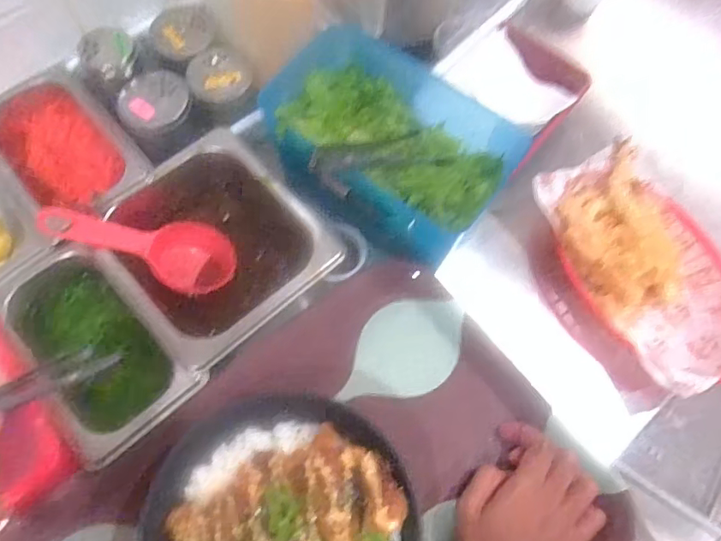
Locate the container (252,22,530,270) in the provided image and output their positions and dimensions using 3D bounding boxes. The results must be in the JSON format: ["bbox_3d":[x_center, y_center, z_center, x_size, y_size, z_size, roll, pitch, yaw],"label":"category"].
[{"bbox_3d":[0.021,-0.109,0.530,0.213,0.086,0.157,36,70,13],"label":"container"}]

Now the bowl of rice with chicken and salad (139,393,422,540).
[{"bbox_3d":[-0.060,0.184,0.412,0.196,0.074,0.179,1,67,-1],"label":"bowl of rice with chicken and salad"}]

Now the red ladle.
[{"bbox_3d":[-0.187,-0.022,0.489,0.159,0.022,0.058,15,64,-24],"label":"red ladle"}]

